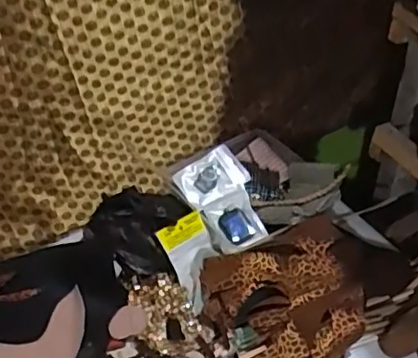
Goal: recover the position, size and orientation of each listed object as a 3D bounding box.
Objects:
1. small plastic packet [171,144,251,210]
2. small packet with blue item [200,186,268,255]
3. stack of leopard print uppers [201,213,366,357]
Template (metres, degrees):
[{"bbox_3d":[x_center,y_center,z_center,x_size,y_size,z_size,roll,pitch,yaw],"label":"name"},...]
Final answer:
[{"bbox_3d":[0.009,-0.003,0.891,0.100,0.018,0.076,-35,73,-20],"label":"small plastic packet"},{"bbox_3d":[0.034,0.062,0.852,0.075,0.018,0.087,-19,62,-10],"label":"small packet with blue item"},{"bbox_3d":[0.097,0.159,0.751,0.179,0.088,0.171,-15,44,-15],"label":"stack of leopard print uppers"}]

